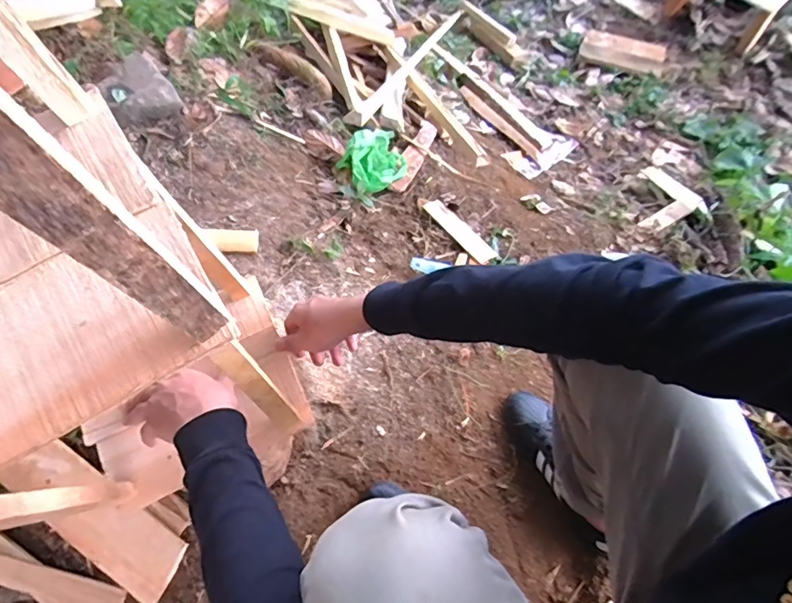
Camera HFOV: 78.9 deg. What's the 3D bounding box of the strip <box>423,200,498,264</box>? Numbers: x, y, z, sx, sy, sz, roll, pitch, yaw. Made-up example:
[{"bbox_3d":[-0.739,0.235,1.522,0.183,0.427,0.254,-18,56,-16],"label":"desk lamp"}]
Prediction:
[{"bbox_3d":[0.140,-0.165,1.089,0.051,0.014,0.215,-31,58,-14],"label":"strip"}]

